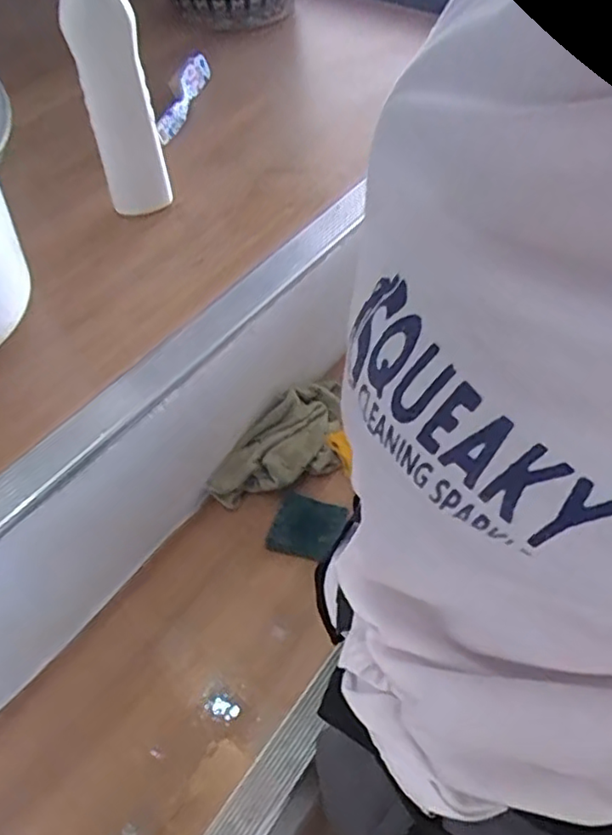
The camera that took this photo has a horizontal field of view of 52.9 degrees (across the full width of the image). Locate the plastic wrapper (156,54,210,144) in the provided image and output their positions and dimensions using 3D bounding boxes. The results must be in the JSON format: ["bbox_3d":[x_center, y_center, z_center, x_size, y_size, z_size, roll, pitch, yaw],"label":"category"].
[{"bbox_3d":[-0.168,-0.440,0.840,0.014,0.042,0.201,8,53,8],"label":"plastic wrapper"}]

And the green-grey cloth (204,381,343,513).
[{"bbox_3d":[-0.010,0.028,0.744,0.100,0.048,0.225,30,59,22],"label":"green-grey cloth"}]

